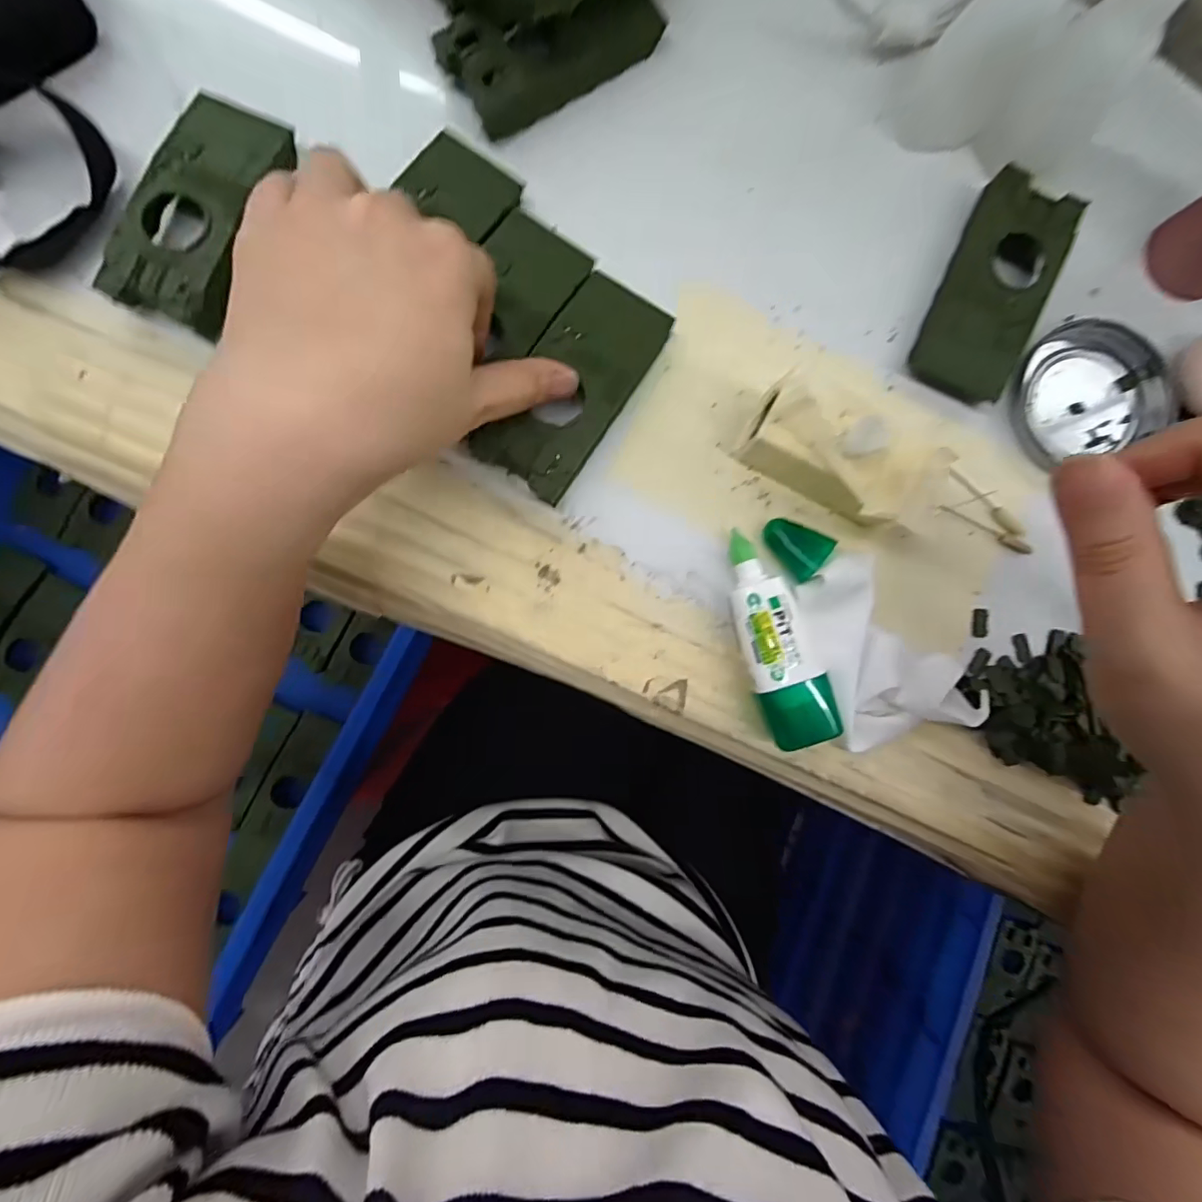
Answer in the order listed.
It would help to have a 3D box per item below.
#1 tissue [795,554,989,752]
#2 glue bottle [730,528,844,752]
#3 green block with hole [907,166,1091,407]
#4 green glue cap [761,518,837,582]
[{"bbox_3d":[0.133,0.022,0.244,0.070,0.021,0.091,-19,90,-4],"label":"tissue"},{"bbox_3d":[0.077,0.018,0.240,0.032,0.025,0.095,-23,90,-4],"label":"glue bottle"},{"bbox_3d":[0.193,-0.152,0.256,0.045,0.019,0.103,24,87,-3],"label":"green block with hole"},{"bbox_3d":[0.089,-0.025,0.245,0.029,0.022,0.019,34,87,-2],"label":"green glue cap"}]

